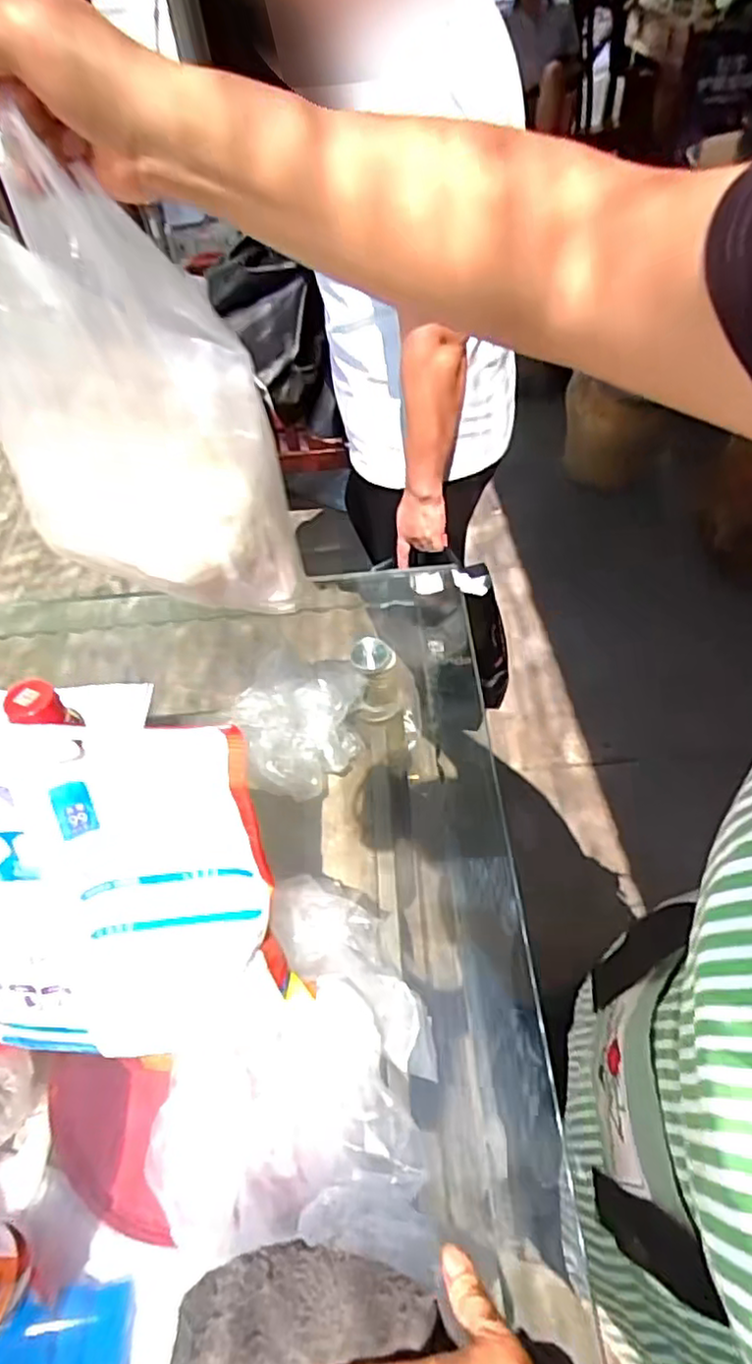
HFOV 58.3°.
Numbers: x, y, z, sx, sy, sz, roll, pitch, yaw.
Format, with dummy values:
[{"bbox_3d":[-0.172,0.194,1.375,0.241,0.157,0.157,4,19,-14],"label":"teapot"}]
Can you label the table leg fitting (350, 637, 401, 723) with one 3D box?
[{"bbox_3d":[0.001,-0.002,0.854,0.056,0.106,0.046,-4,50,2],"label":"table leg fitting"}]

